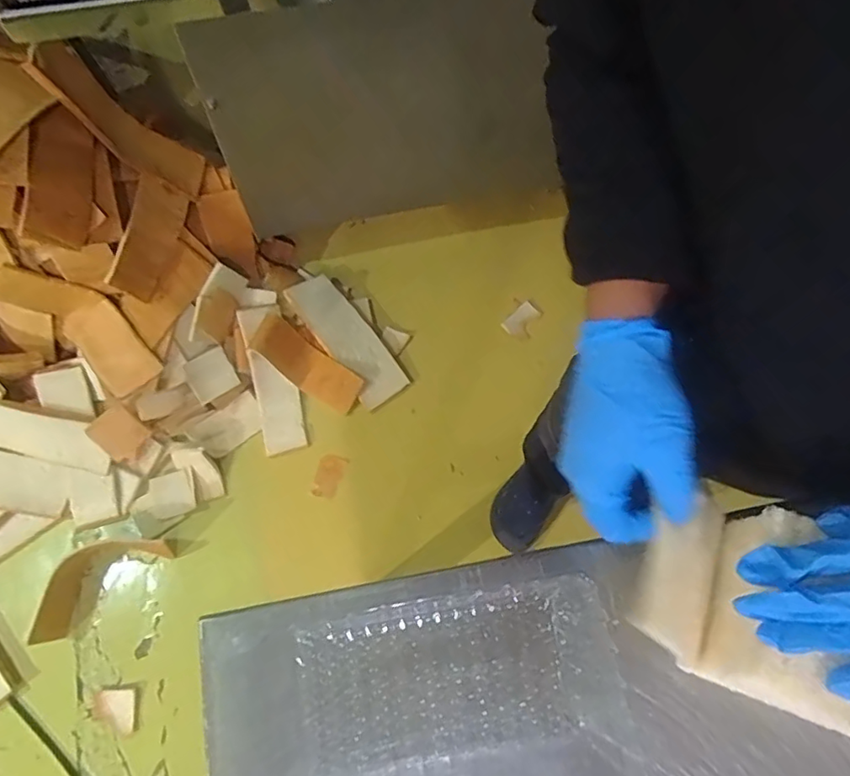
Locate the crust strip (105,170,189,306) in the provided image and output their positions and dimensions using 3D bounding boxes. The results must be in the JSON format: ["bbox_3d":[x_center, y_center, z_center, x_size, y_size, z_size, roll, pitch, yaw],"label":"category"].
[{"bbox_3d":[-0.551,-0.299,1.117,0.016,0.095,0.234,6,76,37],"label":"crust strip"}]

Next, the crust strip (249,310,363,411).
[{"bbox_3d":[-0.267,-0.054,1.273,0.266,0.033,0.102,39,74,-17],"label":"crust strip"}]

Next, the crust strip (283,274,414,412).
[{"bbox_3d":[-0.181,-0.116,1.318,0.124,0.018,0.332,-38,92,-23],"label":"crust strip"}]

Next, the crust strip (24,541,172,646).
[{"bbox_3d":[-0.664,0.379,1.127,0.275,0.129,0.106,-37,78,-12],"label":"crust strip"}]

